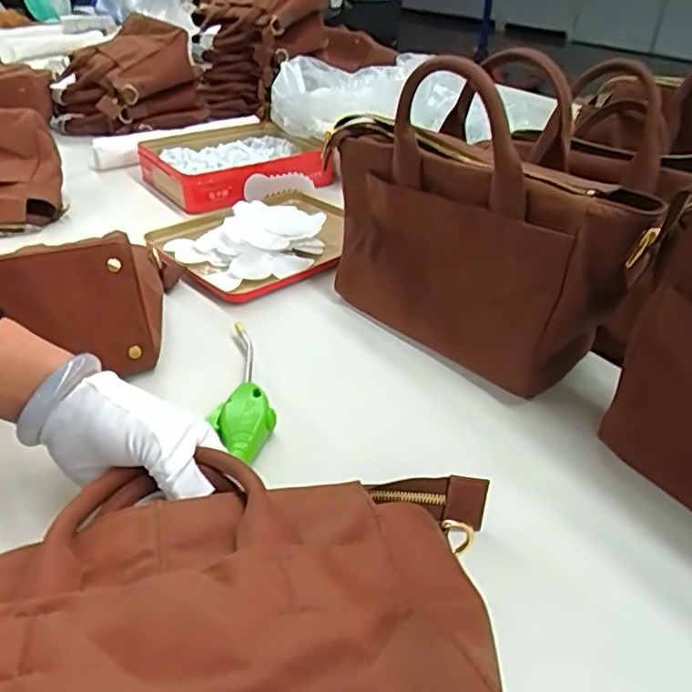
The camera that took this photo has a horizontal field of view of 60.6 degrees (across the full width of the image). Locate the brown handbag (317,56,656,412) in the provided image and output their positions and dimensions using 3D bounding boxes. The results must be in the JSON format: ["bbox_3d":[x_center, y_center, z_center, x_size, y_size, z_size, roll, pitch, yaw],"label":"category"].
[{"bbox_3d":[0.099,-0.115,0.522,0.099,0.223,0.324,-28,45,-36],"label":"brown handbag"}]

